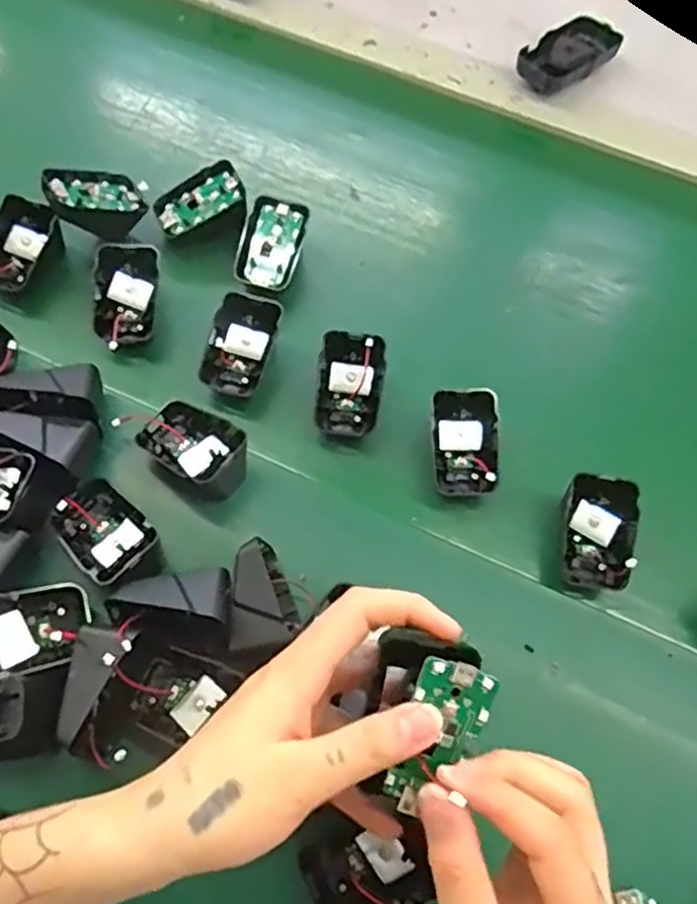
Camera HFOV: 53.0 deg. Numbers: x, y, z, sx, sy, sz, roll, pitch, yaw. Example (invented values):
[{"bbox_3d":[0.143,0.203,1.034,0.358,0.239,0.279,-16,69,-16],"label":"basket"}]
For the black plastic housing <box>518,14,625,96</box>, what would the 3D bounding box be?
[{"bbox_3d":[0.204,-0.367,0.647,0.056,0.029,0.117,39,68,15],"label":"black plastic housing"}]

